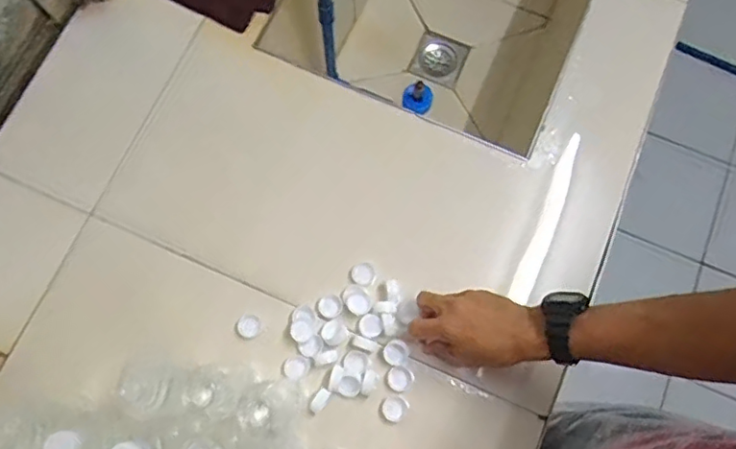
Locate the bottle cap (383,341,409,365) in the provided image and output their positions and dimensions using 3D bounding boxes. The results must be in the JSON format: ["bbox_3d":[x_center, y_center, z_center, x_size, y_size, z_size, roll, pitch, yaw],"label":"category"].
[{"bbox_3d":[0.032,0.148,0.667,0.027,0.009,0.028,0,76,0],"label":"bottle cap"}]

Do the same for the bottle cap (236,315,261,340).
[{"bbox_3d":[-0.141,0.121,0.683,0.026,0.012,0.027,0,76,0],"label":"bottle cap"}]

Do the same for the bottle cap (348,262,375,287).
[{"bbox_3d":[-0.008,0.061,0.701,0.031,0.012,0.028,0,76,-1],"label":"bottle cap"}]

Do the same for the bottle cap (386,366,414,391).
[{"bbox_3d":[0.037,0.178,0.668,0.029,0.007,0.028,0,76,0],"label":"bottle cap"}]

